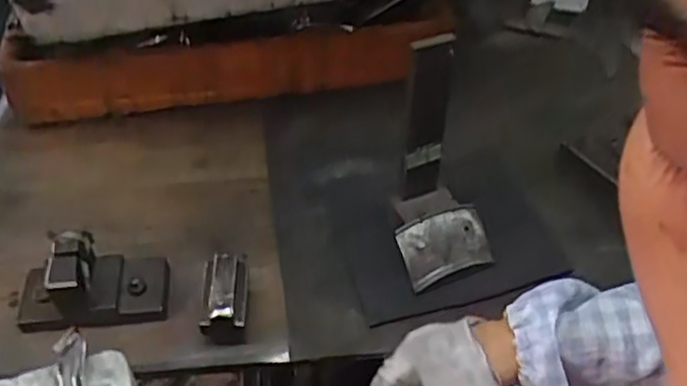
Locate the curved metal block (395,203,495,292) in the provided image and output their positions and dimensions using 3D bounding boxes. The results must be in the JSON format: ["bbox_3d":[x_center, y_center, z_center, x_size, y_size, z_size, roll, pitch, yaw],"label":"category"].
[{"bbox_3d":[0.100,0.050,0.681,0.089,0.020,0.063,-18,83,-17],"label":"curved metal block"}]

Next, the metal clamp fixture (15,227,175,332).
[{"bbox_3d":[-0.236,0.080,0.644,0.135,0.067,0.069,-10,47,-9],"label":"metal clamp fixture"}]

